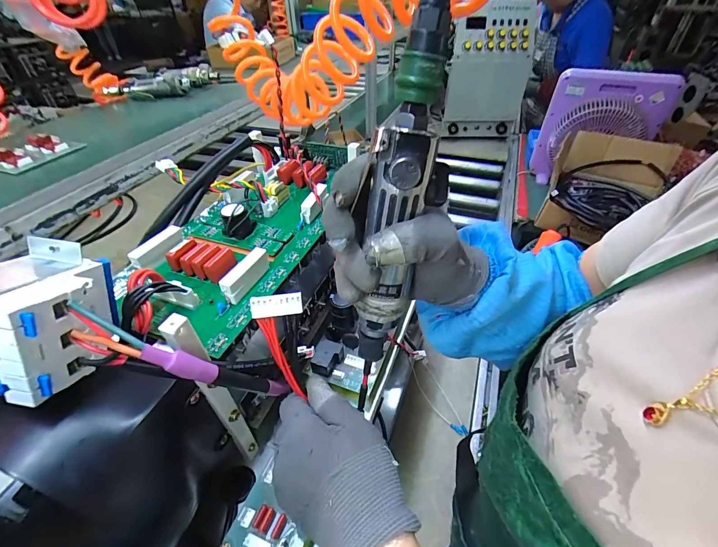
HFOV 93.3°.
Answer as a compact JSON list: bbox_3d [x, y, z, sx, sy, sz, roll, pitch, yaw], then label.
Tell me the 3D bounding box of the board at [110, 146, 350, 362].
[{"bbox_3d":[-0.099,-0.064,0.346,0.149,0.038,0.322,8,43,10],"label":"board"}]

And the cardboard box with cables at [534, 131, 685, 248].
[{"bbox_3d":[0.701,-0.237,0.958,0.270,0.183,0.332,23,47,24],"label":"cardboard box with cables"}]

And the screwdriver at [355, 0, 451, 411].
[{"bbox_3d":[0.027,-0.026,0.227,0.040,0.275,0.030,18,29,20],"label":"screwdriver"}]

